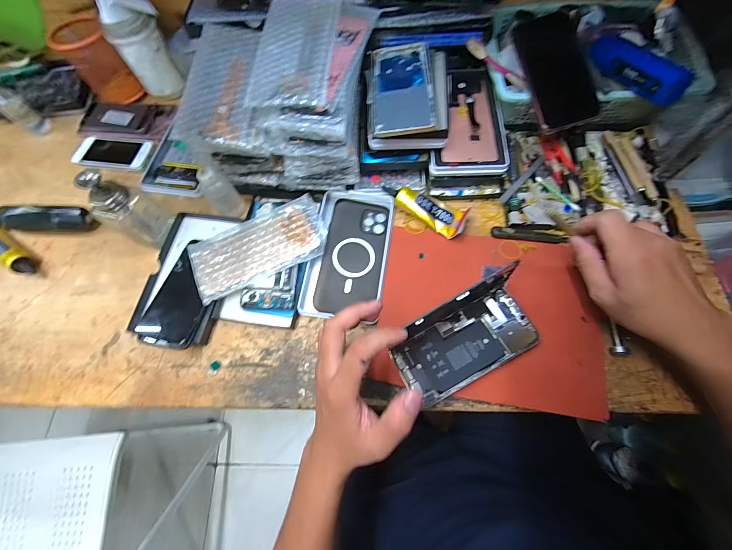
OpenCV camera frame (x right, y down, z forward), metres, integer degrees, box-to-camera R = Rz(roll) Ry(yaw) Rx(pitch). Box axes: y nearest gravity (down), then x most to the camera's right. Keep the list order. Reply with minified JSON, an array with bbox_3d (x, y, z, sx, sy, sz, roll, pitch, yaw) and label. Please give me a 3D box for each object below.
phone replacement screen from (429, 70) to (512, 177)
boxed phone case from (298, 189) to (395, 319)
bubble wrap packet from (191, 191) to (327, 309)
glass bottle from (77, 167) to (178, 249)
[{"bbox_3d":[0.139,-0.216,0.437,0.098,0.012,0.164,0,73,4],"label":"phone replacement screen"},{"bbox_3d":[-0.022,-0.033,0.420,0.100,0.018,0.183,8,69,7],"label":"boxed phone case"},{"bbox_3d":[-0.139,-0.038,0.417,0.176,0.018,0.089,-26,69,-6],"label":"bubble wrap packet"},{"bbox_3d":[-0.299,-0.083,0.394,0.048,0.109,0.057,32,74,15],"label":"glass bottle"}]

